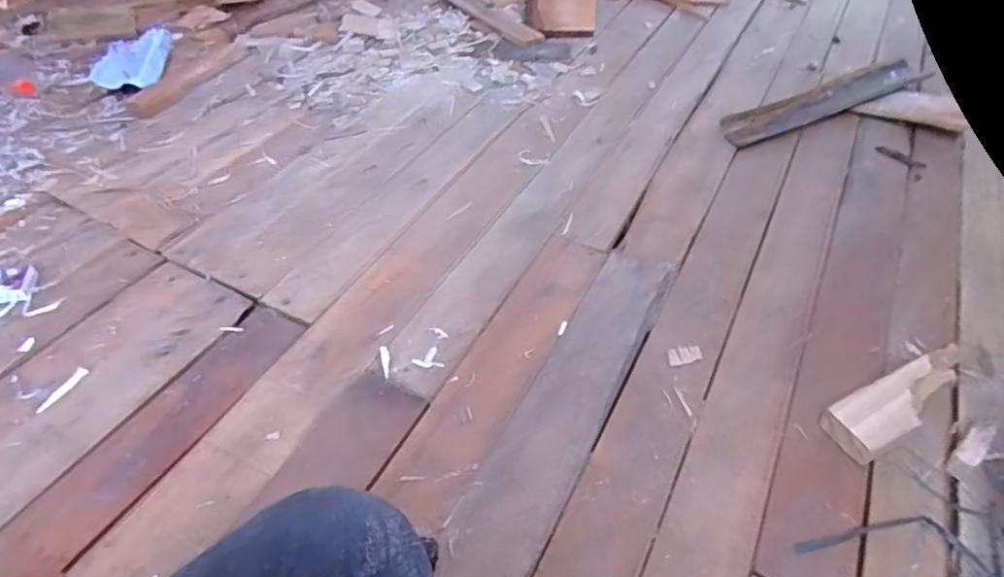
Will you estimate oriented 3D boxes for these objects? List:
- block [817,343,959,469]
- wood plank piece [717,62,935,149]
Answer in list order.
[{"bbox_3d":[0.465,0.120,0.654,0.231,0.040,0.064,-20,51,-17],"label":"block"},{"bbox_3d":[0.609,-0.350,1.094,0.455,0.043,0.092,-20,51,-17],"label":"wood plank piece"}]

